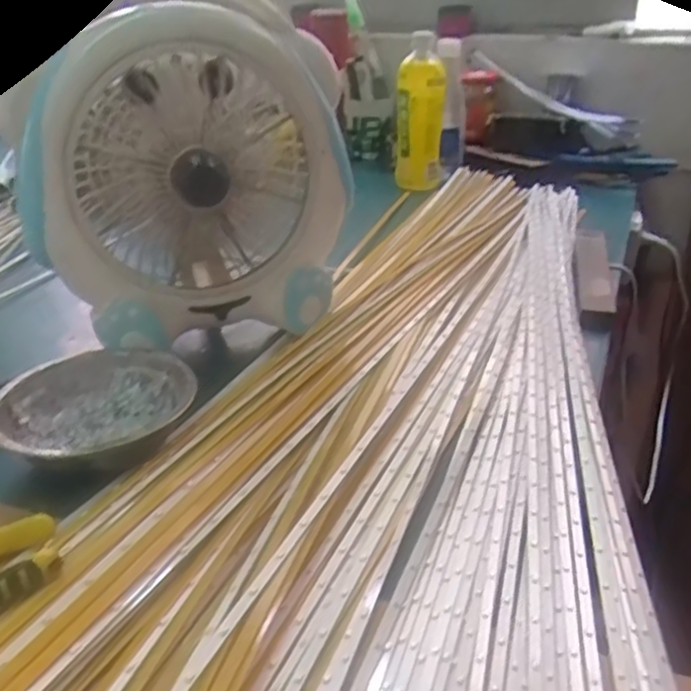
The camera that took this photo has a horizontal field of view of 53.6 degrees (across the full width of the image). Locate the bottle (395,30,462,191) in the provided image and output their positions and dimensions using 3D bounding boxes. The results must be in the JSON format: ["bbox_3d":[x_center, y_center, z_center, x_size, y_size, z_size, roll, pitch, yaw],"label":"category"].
[{"bbox_3d":[0.117,-0.321,0.949,0.090,0.187,0.083,4,29,10],"label":"bottle"}]

